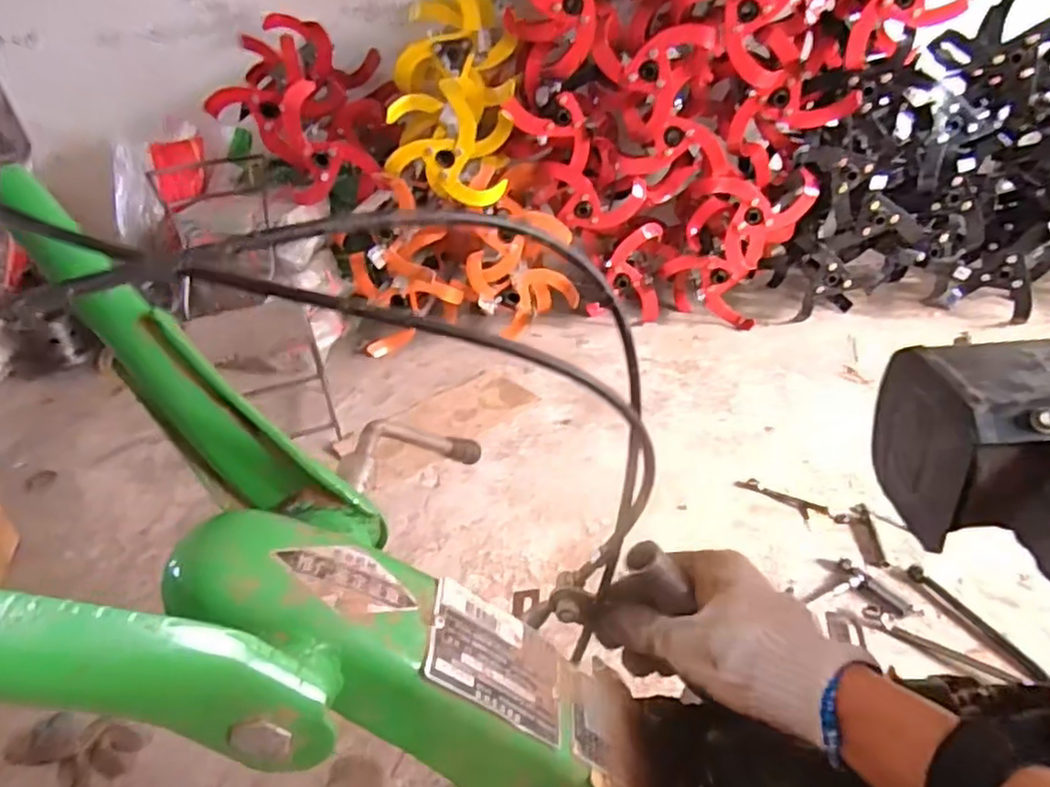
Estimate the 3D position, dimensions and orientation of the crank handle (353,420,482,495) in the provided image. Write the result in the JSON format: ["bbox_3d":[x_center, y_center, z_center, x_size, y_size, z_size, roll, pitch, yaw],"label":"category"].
[{"bbox_3d":[-0.073,0.038,0.469,0.029,0.035,0.171,8,1,20],"label":"crank handle"}]

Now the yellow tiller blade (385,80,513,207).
[{"bbox_3d":[-0.192,-0.599,1.717,0.307,0.281,0.119,-2,32,6],"label":"yellow tiller blade"}]

